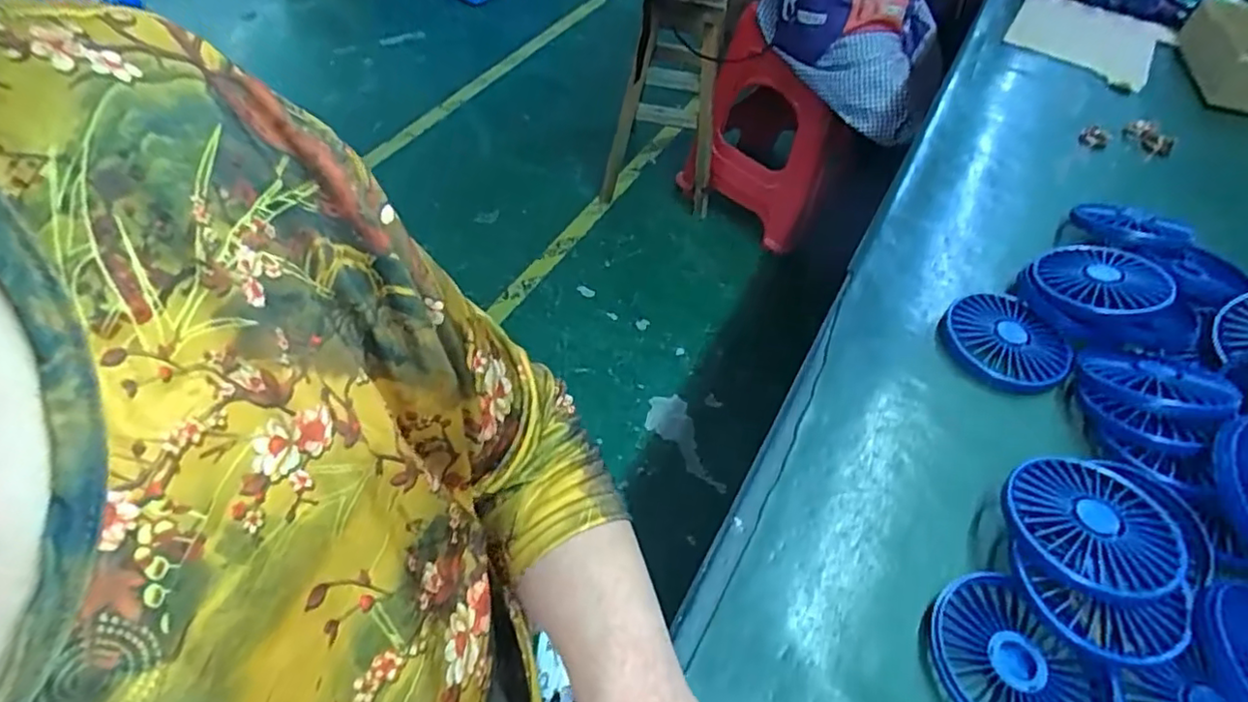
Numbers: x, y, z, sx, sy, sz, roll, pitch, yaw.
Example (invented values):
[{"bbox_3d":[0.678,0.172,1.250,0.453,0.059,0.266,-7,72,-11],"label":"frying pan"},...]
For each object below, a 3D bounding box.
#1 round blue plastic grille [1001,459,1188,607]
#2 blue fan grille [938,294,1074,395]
[{"bbox_3d":[0.266,0.097,0.356,0.087,0.008,0.088,-1,46,1],"label":"round blue plastic grille"},{"bbox_3d":[0.289,-0.007,0.477,0.086,0.023,0.086,2,52,-2],"label":"blue fan grille"}]

